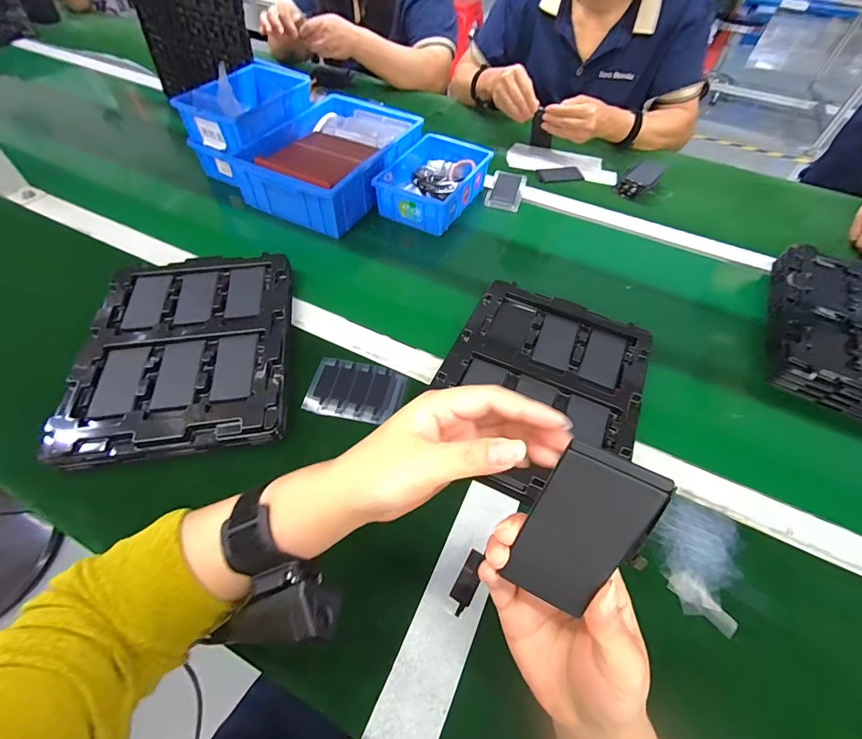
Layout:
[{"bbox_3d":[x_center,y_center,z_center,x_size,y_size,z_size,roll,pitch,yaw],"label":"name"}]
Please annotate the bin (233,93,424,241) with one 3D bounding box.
[{"bbox_3d":[-0.168,-0.366,0.687,0.215,0.080,0.289,23,56,13],"label":"bin"}]

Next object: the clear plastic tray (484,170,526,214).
[{"bbox_3d":[0.140,-0.330,0.727,0.060,0.017,0.106,15,55,8],"label":"clear plastic tray"}]

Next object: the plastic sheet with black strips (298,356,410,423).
[{"bbox_3d":[-0.086,0.024,0.459,0.109,0.004,0.074,10,56,6],"label":"plastic sheet with black strips"}]

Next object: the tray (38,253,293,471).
[{"bbox_3d":[-0.281,-0.030,0.464,0.218,0.027,0.272,-8,55,-9],"label":"tray"}]

